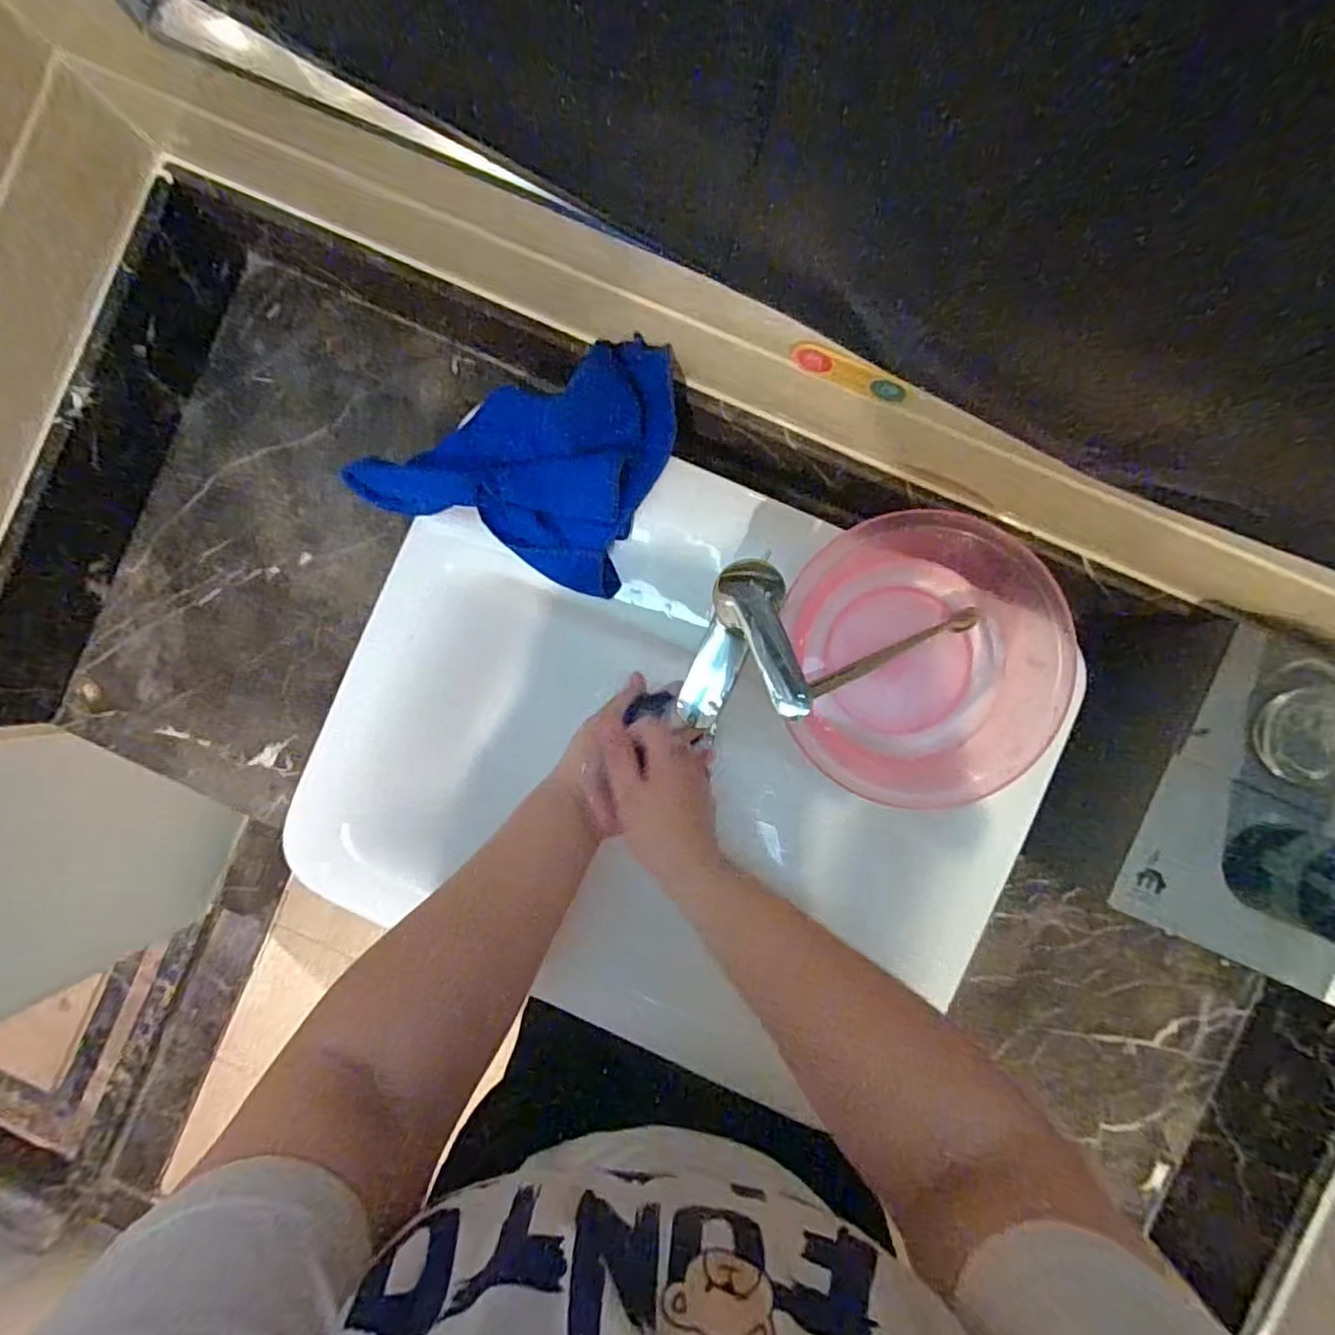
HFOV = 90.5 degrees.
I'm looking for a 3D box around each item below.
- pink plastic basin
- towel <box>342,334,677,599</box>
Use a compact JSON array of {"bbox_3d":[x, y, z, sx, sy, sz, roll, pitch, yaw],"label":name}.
[{"bbox_3d":[0.191,-0.007,0.492,0.196,0.071,0.208,1,90,3],"label":"pink plastic basin"},{"bbox_3d":[-0.111,-0.181,0.518,0.212,0.034,0.183,23,91,3],"label":"towel"}]

